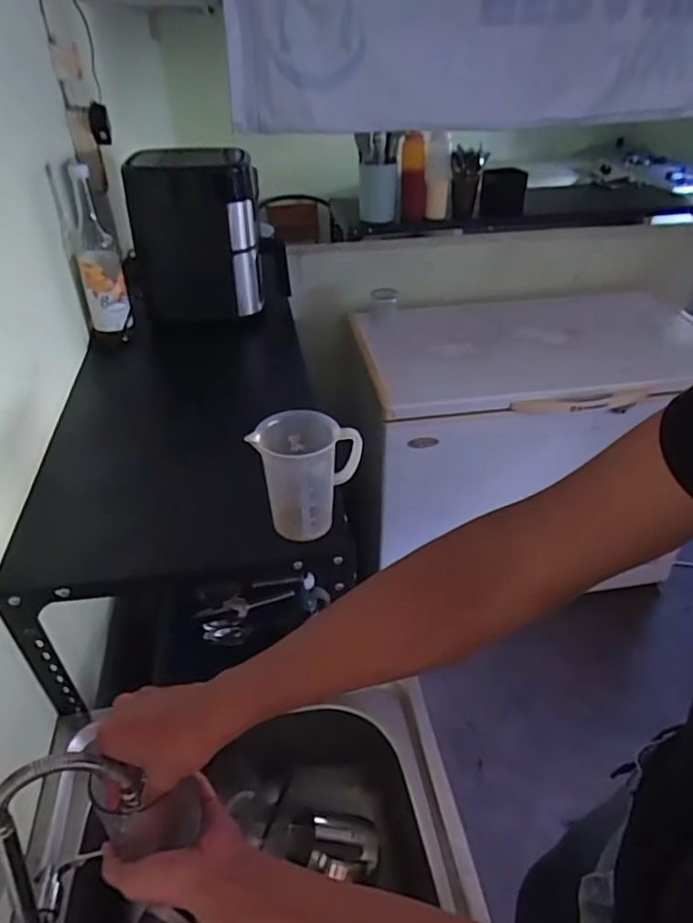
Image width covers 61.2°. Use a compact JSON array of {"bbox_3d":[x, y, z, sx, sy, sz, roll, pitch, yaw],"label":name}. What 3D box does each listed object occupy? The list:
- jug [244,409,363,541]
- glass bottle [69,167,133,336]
[{"bbox_3d":[-0.044,0.020,0.701,0.122,0.150,0.085,-4,42,-5],"label":"jug"},{"bbox_3d":[-0.447,-0.369,1.050,0.079,0.274,0.056,-15,39,-18],"label":"glass bottle"}]

